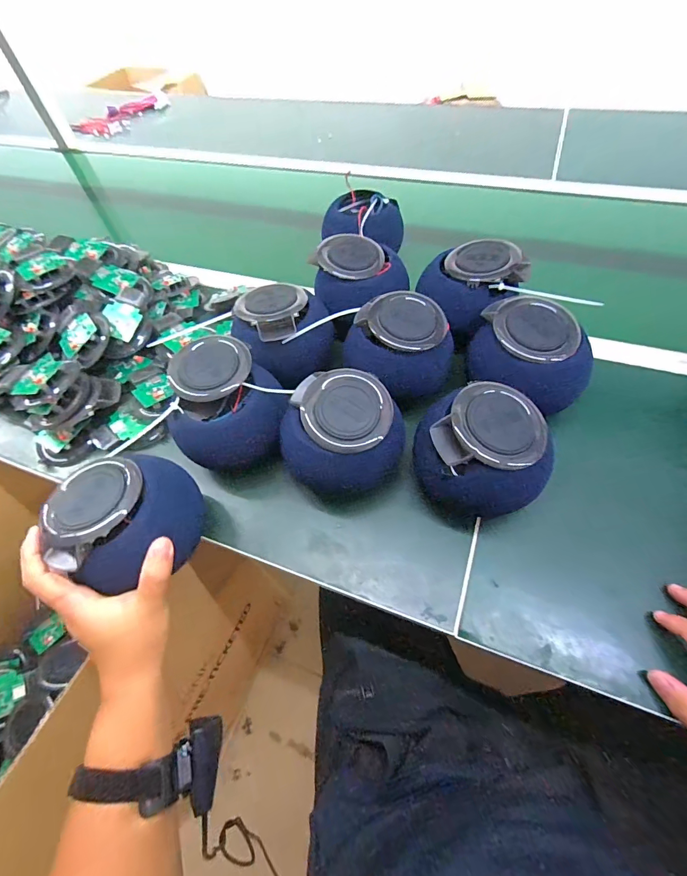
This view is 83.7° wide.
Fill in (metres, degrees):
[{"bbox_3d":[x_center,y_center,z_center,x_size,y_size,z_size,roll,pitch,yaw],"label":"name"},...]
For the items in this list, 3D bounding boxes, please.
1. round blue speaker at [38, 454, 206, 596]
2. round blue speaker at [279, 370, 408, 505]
[{"bbox_3d":[-0.209,0.079,0.381,0.107,0.089,0.125,37,67,24],"label":"round blue speaker"},{"bbox_3d":[0.006,0.003,0.428,0.142,0.115,0.123,23,62,18],"label":"round blue speaker"}]

